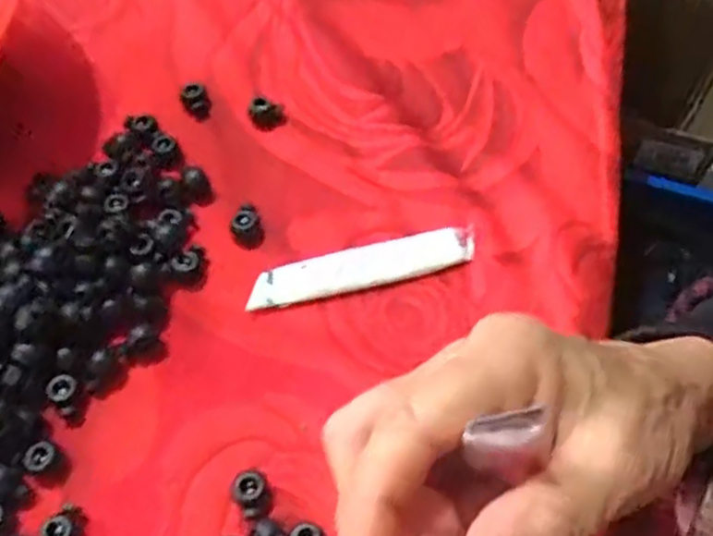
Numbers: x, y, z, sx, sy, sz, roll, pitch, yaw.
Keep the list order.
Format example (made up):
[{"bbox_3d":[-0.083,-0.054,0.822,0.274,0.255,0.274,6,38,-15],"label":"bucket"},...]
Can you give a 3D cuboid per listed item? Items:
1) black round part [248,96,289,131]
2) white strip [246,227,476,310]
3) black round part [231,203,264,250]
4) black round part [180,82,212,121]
[{"bbox_3d":[-0.049,-0.085,0.393,0.020,0.008,0.018,-10,61,-7],"label":"black round part"},{"bbox_3d":[0.003,0.000,0.347,0.110,0.007,0.019,-13,61,-9],"label":"white strip"},{"bbox_3d":[-0.055,-0.021,0.356,0.016,0.012,0.018,-12,61,-8],"label":"black round part"},{"bbox_3d":[-0.089,-0.091,0.393,0.014,0.011,0.020,-16,62,-10],"label":"black round part"}]

